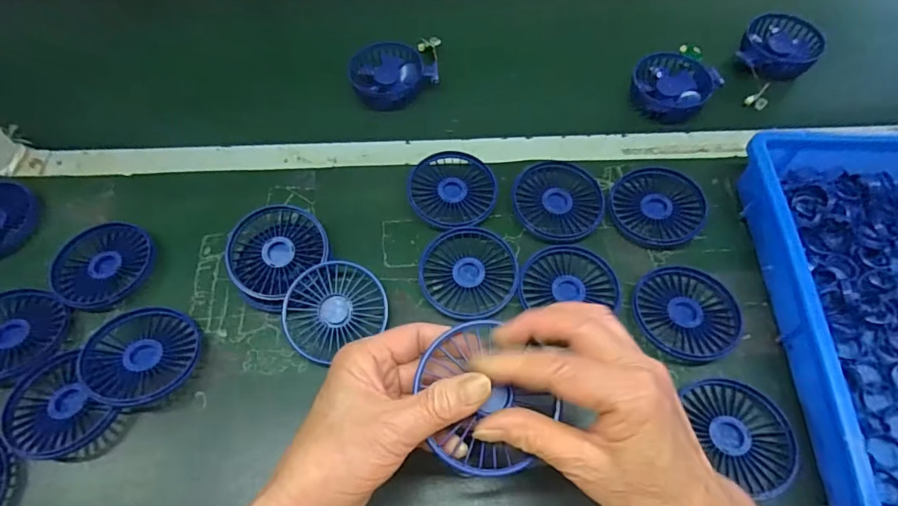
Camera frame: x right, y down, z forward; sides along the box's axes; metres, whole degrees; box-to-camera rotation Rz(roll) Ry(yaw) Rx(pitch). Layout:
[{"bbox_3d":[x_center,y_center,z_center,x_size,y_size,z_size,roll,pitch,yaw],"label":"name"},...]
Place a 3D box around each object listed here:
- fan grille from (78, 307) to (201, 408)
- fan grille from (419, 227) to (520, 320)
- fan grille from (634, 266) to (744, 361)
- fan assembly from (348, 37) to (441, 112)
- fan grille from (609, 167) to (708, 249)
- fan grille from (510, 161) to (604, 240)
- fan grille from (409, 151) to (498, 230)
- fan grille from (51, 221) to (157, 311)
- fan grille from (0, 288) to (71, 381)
[{"bbox_3d":[-0.258,0.086,0.407,0.088,0.022,0.084,1,60,1],"label":"fan grille"},{"bbox_3d":[0.018,0.017,0.439,0.089,0.013,0.081,0,60,1],"label":"fan grille"},{"bbox_3d":[0.205,0.050,0.419,0.086,0.010,0.084,0,60,1],"label":"fan grille"},{"bbox_3d":[-0.061,-0.222,0.593,0.117,0.030,0.086,-17,61,-9],"label":"fan assembly"},{"bbox_3d":[0.201,-0.049,0.469,0.082,0.022,0.093,13,61,8],"label":"fan grille"},{"bbox_3d":[0.106,-0.052,0.476,0.085,0.014,0.086,4,60,3],"label":"fan grille"},{"bbox_3d":[0.004,-0.062,0.486,0.083,0.017,0.091,1,60,2],"label":"fan grille"},{"bbox_3d":[-0.322,0.010,0.452,0.075,0.019,0.084,30,65,16],"label":"fan grille"},{"bbox_3d":[-0.378,0.069,0.415,0.082,0.018,0.082,12,61,7],"label":"fan grille"}]

